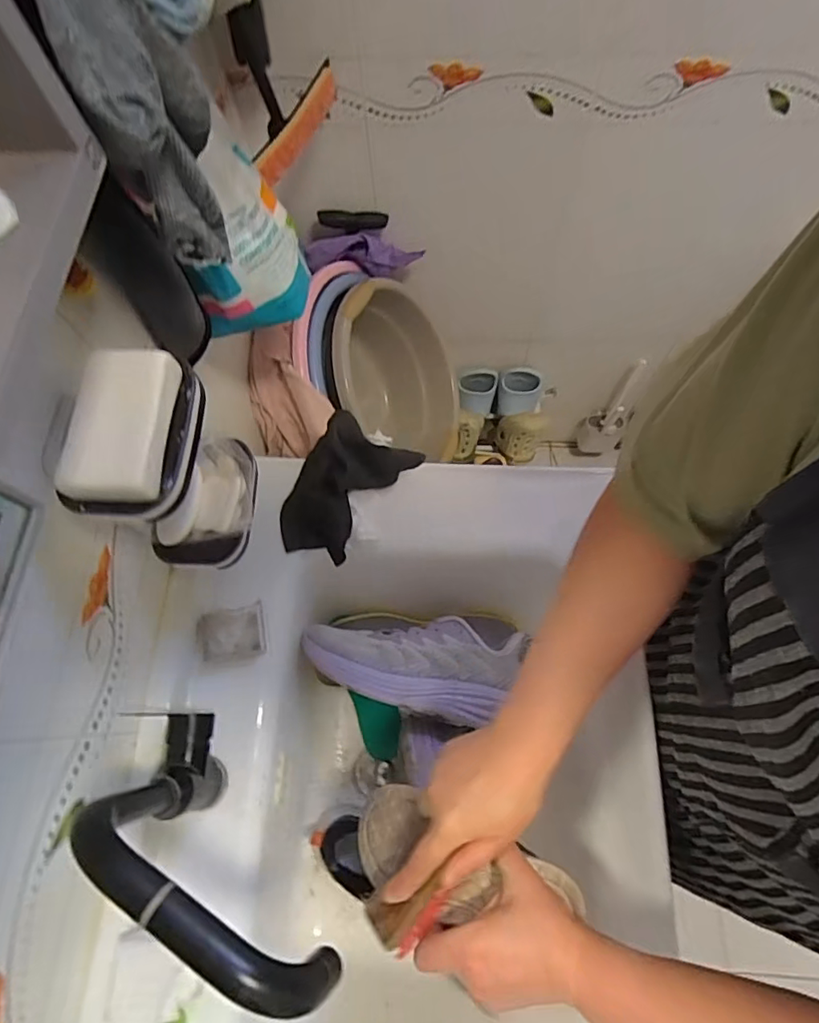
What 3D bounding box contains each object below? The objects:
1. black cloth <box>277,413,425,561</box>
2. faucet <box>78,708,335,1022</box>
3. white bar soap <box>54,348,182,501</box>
[{"bbox_3d":[-0.081,-0.032,0.600,0.110,0.063,0.173,32,74,14],"label":"black cloth"},{"bbox_3d":[-0.143,0.233,0.382,0.241,0.199,0.061,40,76,16],"label":"faucet"},{"bbox_3d":[-0.201,-0.063,0.374,0.062,0.022,0.107,2,69,4],"label":"white bar soap"}]

